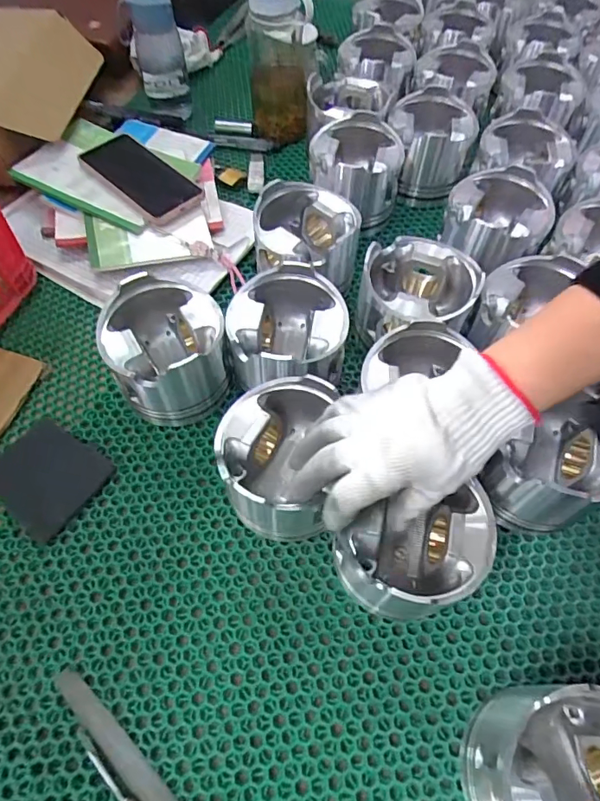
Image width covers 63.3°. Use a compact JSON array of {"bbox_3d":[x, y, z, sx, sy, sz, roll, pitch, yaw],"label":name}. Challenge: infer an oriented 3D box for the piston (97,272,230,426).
[{"bbox_3d":[-0.126,-0.048,0.470,0.104,0.097,0.106,1,60,-1],"label":"piston"}]

